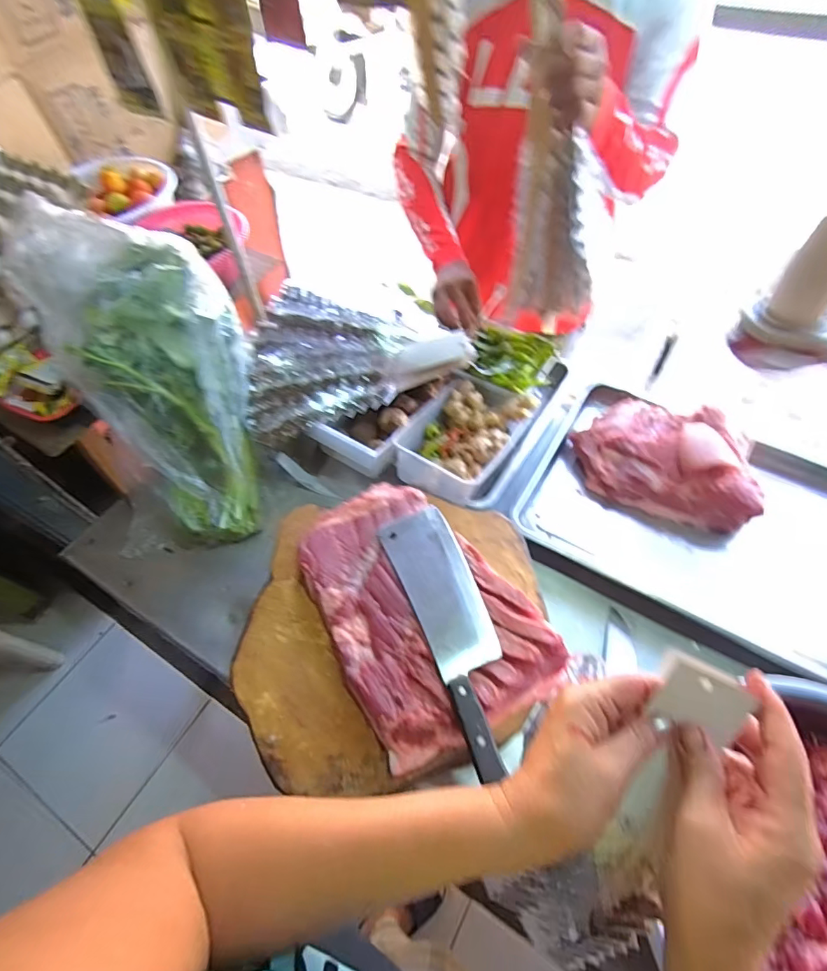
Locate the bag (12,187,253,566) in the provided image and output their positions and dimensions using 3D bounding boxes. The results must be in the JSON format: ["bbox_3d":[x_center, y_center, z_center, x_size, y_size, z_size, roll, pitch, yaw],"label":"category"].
[{"bbox_3d":[-0.397,-0.168,0.762,0.279,0.111,0.543,-20,101,-10],"label":"bag"}]

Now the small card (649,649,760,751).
[{"bbox_3d":[0.176,0.131,0.294,0.053,0.007,0.041,23,96,13],"label":"small card"}]

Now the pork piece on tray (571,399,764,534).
[{"bbox_3d":[0.430,-0.063,0.815,0.287,0.102,0.198,21,62,14],"label":"pork piece on tray"}]

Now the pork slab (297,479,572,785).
[{"bbox_3d":[0.006,0.150,0.624,0.240,0.041,0.344,-28,62,-14],"label":"pork slab"}]

